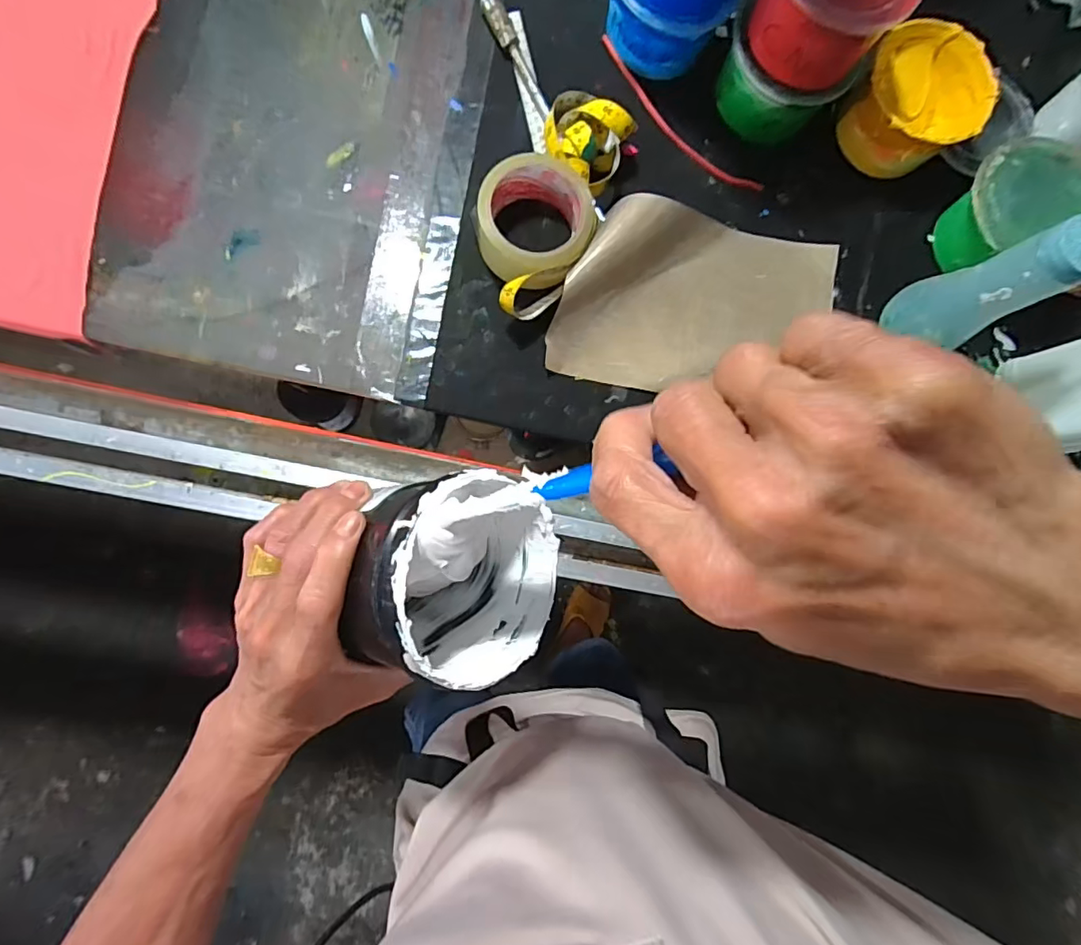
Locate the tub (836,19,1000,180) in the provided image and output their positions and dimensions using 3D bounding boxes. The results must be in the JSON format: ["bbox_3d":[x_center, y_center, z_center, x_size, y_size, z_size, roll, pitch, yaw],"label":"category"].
[{"bbox_3d":[0.347,-0.341,0.509,0.109,0.069,0.112,1,84,-5],"label":"tub"}]

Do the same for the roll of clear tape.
[{"bbox_3d":[-0.005,-0.215,0.475,0.097,0.046,0.099,1,84,-5],"label":"roll of clear tape"}]

